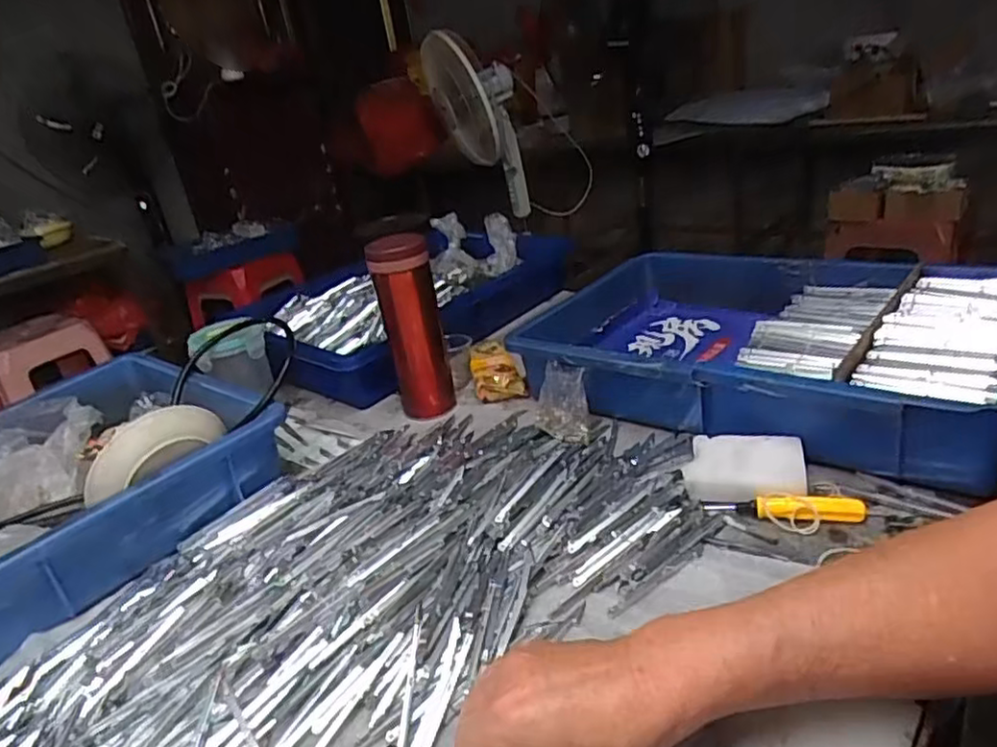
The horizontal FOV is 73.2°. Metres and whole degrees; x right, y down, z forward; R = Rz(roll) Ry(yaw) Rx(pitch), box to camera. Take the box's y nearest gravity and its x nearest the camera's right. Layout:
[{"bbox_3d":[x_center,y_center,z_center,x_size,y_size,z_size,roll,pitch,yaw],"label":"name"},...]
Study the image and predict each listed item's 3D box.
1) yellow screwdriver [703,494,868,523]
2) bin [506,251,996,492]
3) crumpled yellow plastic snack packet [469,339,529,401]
[{"bbox_3d":[0.204,0.094,0.481,0.105,0.011,0.015,0,26,16],"label":"yellow screwdriver"},{"bbox_3d":[0.255,-0.038,0.657,0.428,0.087,0.305,11,31,37],"label":"bin"},{"bbox_3d":[-0.002,-0.003,0.763,0.056,0.035,0.100,-10,25,-2],"label":"crumpled yellow plastic snack packet"}]

